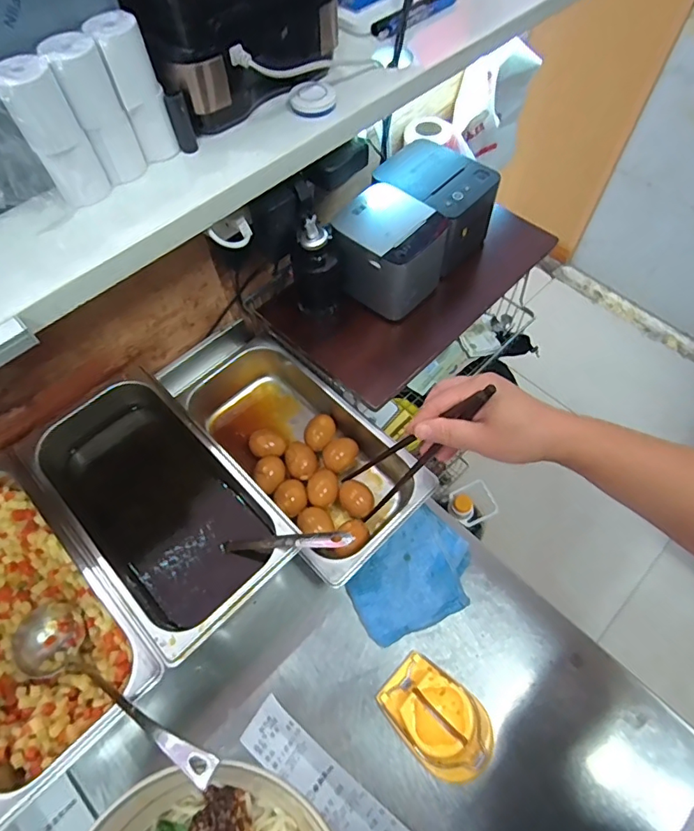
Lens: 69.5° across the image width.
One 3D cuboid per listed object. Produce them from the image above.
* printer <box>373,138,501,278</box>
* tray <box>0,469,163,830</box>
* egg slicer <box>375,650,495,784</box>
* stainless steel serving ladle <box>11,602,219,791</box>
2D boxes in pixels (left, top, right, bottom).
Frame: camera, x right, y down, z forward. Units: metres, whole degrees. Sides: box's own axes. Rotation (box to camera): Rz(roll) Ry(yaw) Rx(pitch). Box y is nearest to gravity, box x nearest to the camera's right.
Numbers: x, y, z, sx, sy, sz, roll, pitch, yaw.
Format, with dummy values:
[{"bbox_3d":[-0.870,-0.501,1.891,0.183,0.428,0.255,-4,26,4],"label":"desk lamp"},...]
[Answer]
[{"bbox_3d":[0.114,-0.288,0.700,0.149,0.118,0.120,39,70,22],"label":"printer"},{"bbox_3d":[-0.344,0.207,0.525,0.326,0.081,0.174,40,71,23],"label":"tray"},{"bbox_3d":[0.092,0.304,0.503,0.117,0.037,0.078,40,70,23],"label":"egg slicer"},{"bbox_3d":[-0.231,0.254,0.467,0.306,0.056,0.072,8,58,39],"label":"stainless steel serving ladle"}]

